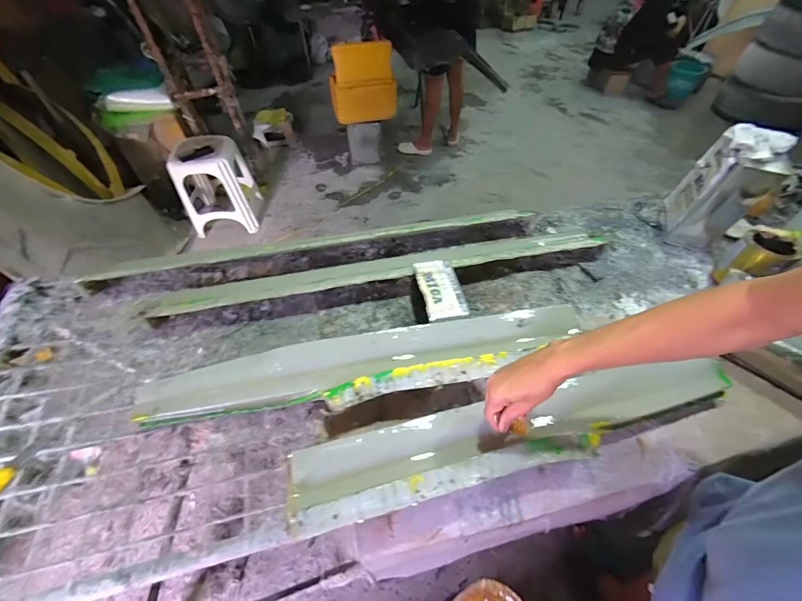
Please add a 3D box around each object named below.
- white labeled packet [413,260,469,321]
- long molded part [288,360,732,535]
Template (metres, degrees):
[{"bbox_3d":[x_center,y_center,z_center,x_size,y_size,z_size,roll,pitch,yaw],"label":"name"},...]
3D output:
[{"bbox_3d":[0.076,-0.026,0.674,0.075,0.012,0.137,-9,52,-7],"label":"white labeled packet"},{"bbox_3d":[0.206,0.210,0.574,0.749,0.048,0.120,-10,52,-11],"label":"long molded part"}]

